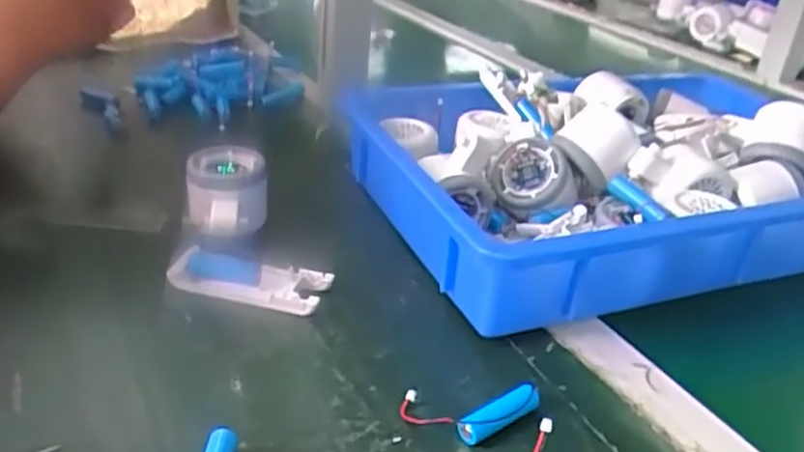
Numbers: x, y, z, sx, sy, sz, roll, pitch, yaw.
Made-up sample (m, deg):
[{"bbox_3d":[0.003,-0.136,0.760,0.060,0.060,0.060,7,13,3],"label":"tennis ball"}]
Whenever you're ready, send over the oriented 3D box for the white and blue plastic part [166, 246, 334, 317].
[{"bbox_3d":[-0.103,0.037,0.482,0.107,0.015,0.040,12,30,14],"label":"white and blue plastic part"}]

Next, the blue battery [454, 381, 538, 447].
[{"bbox_3d":[0.053,0.102,0.378,0.051,0.017,0.011,-18,36,-34],"label":"blue battery"}]

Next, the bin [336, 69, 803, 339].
[{"bbox_3d":[0.179,-0.045,0.593,0.415,0.091,0.287,-9,31,-22],"label":"bin"}]

